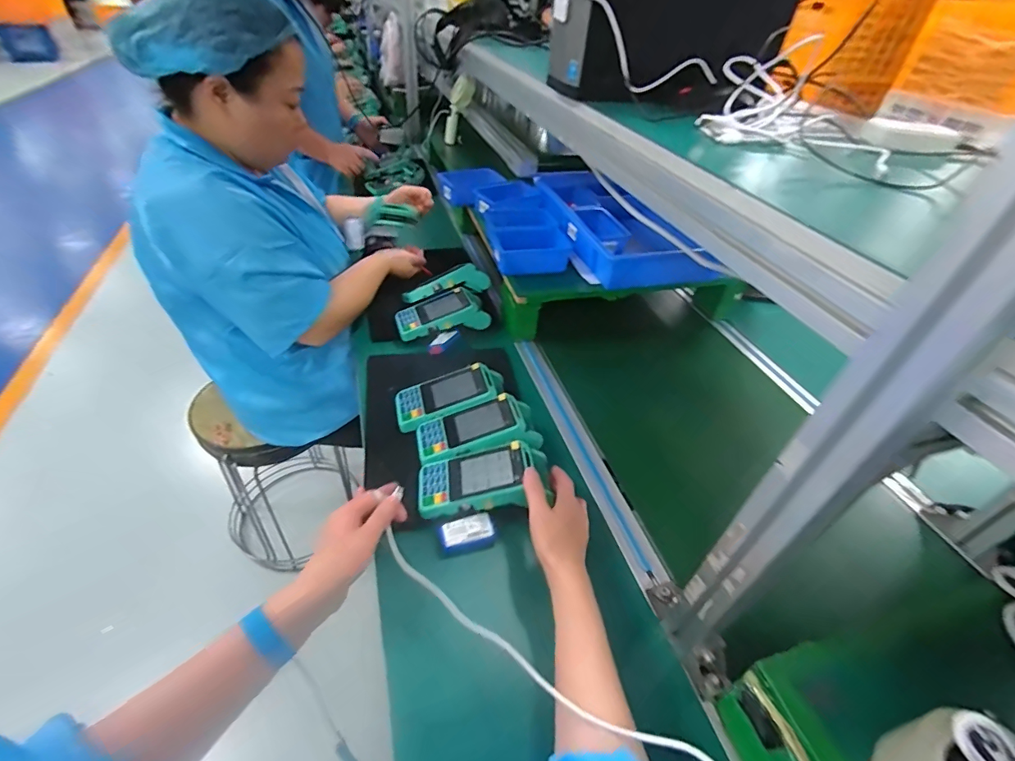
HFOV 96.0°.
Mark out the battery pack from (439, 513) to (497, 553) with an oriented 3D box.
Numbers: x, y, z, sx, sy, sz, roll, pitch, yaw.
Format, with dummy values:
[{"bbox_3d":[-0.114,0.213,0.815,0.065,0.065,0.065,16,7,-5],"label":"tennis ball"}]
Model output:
[{"bbox_3d":[-0.050,0.191,0.571,0.067,0.017,0.034,-7,44,-15],"label":"battery pack"}]

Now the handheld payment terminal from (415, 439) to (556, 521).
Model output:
[{"bbox_3d":[-0.034,0.125,0.594,0.162,0.050,0.078,-2,43,-10],"label":"handheld payment terminal"}]

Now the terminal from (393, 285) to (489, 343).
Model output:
[{"bbox_3d":[-0.130,-0.131,0.899,0.174,0.054,0.087,-15,52,-6],"label":"terminal"}]

